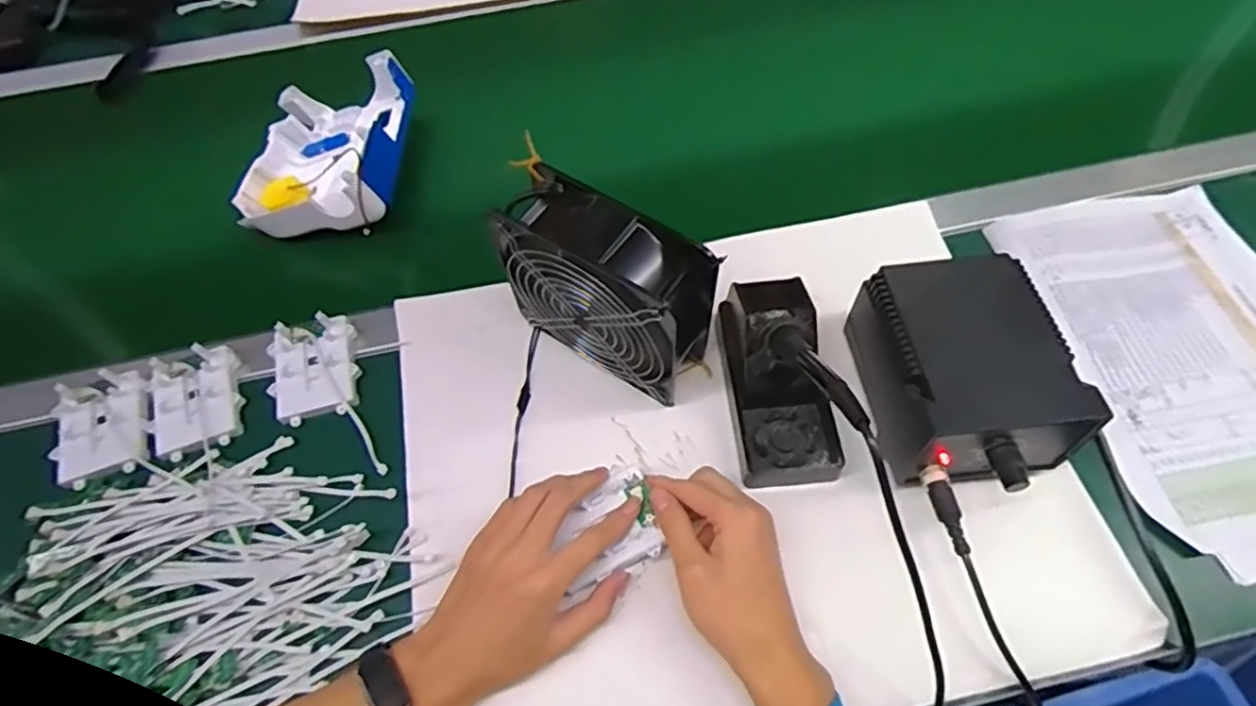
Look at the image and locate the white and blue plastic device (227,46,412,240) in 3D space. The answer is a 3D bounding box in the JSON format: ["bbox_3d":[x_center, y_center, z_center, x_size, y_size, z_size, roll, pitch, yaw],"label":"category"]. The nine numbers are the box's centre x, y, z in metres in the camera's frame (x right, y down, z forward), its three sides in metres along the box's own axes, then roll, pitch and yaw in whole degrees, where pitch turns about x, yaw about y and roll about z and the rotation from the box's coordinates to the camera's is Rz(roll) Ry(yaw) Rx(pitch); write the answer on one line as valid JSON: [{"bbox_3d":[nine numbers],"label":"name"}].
[{"bbox_3d":[-0.295,-0.198,0.645,0.148,0.078,0.187,1,60,4],"label":"white and blue plastic device"}]

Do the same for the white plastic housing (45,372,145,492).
[{"bbox_3d":[-0.402,0.056,0.500,0.061,0.018,0.084,-19,61,-8],"label":"white plastic housing"}]

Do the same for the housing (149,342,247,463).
[{"bbox_3d":[-0.349,0.039,0.527,0.065,0.018,0.085,-18,61,-7],"label":"housing"}]

